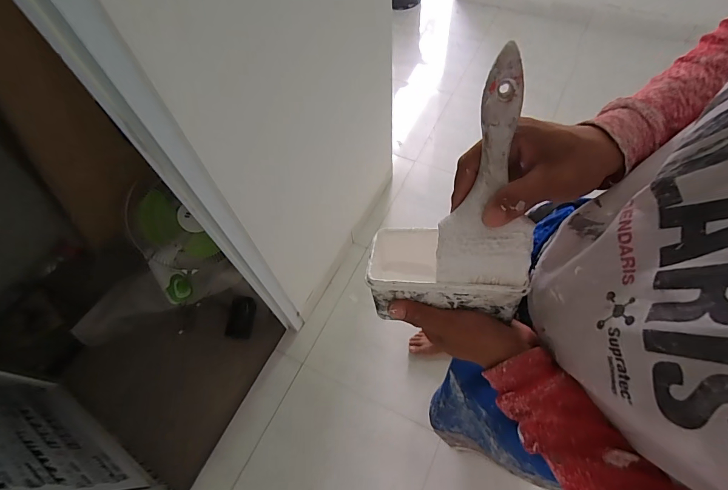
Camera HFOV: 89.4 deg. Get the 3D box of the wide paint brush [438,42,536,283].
[{"bbox_3d":[0.097,-0.048,0.282,0.074,0.177,0.009,-1,24,3],"label":"wide paint brush"}]

